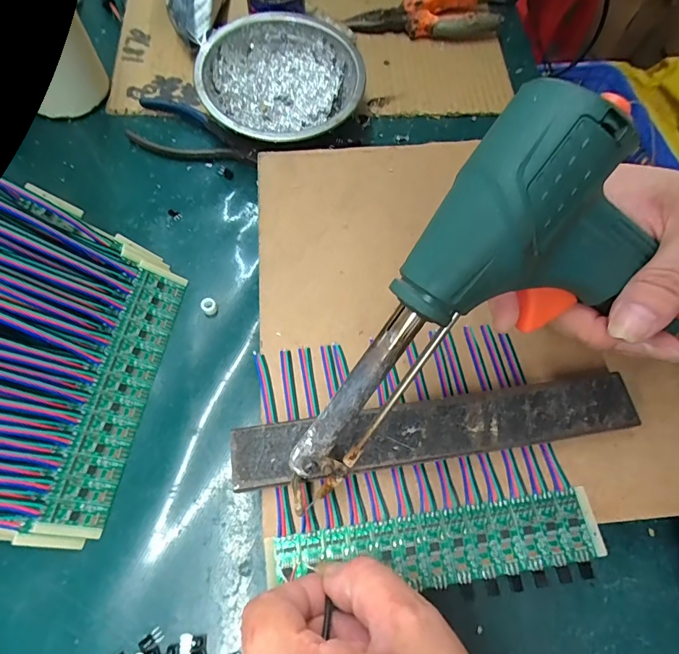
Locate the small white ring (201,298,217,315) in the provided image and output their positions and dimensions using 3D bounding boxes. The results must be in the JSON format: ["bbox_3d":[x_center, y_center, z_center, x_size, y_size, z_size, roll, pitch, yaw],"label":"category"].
[{"bbox_3d":[-0.089,-0.014,0.289,0.010,0.007,0.010,2,65,-4],"label":"small white ring"}]

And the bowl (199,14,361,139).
[{"bbox_3d":[-0.045,-0.187,0.336,0.121,0.045,0.114,2,65,-4],"label":"bowl"}]

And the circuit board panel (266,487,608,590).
[{"bbox_3d":[0.048,0.107,0.210,0.162,0.004,0.035,-3,65,-4],"label":"circuit board panel"}]

